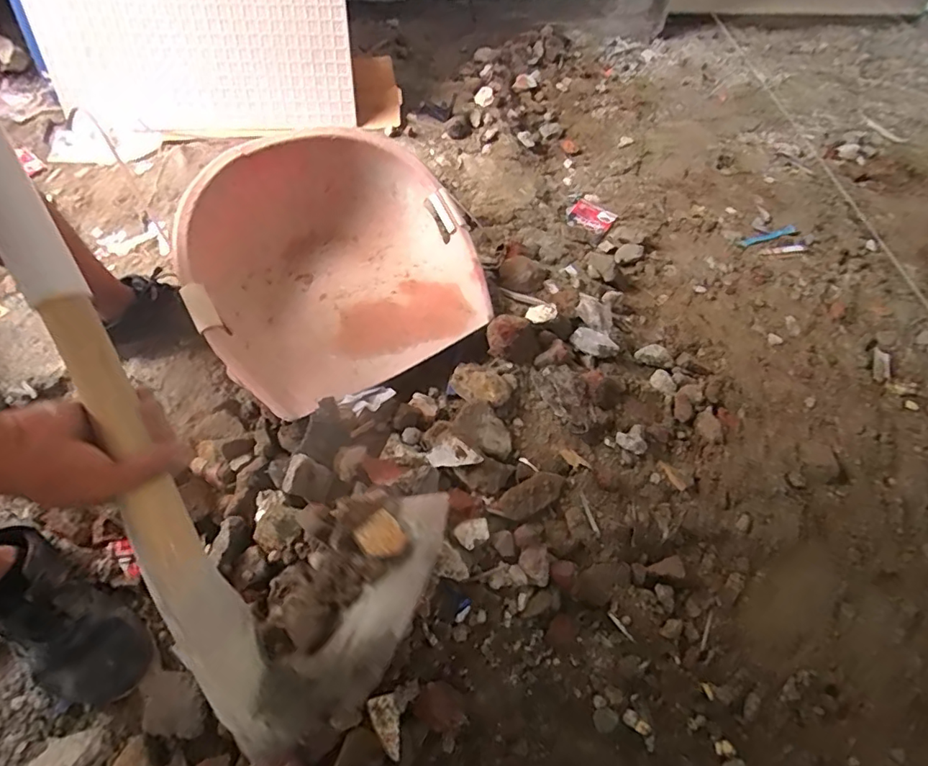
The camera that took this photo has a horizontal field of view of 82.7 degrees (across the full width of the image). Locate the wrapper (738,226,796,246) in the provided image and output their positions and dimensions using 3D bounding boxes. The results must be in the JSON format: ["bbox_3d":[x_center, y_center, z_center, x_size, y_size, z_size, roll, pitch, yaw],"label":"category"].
[{"bbox_3d":[0.652,-0.316,1.139,0.125,0.013,0.021,-16,59,0],"label":"wrapper"}]

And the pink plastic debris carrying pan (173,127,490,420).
[{"bbox_3d":[-0.216,-0.206,0.839,0.432,0.162,0.406,-28,64,-18],"label":"pink plastic debris carrying pan"}]

